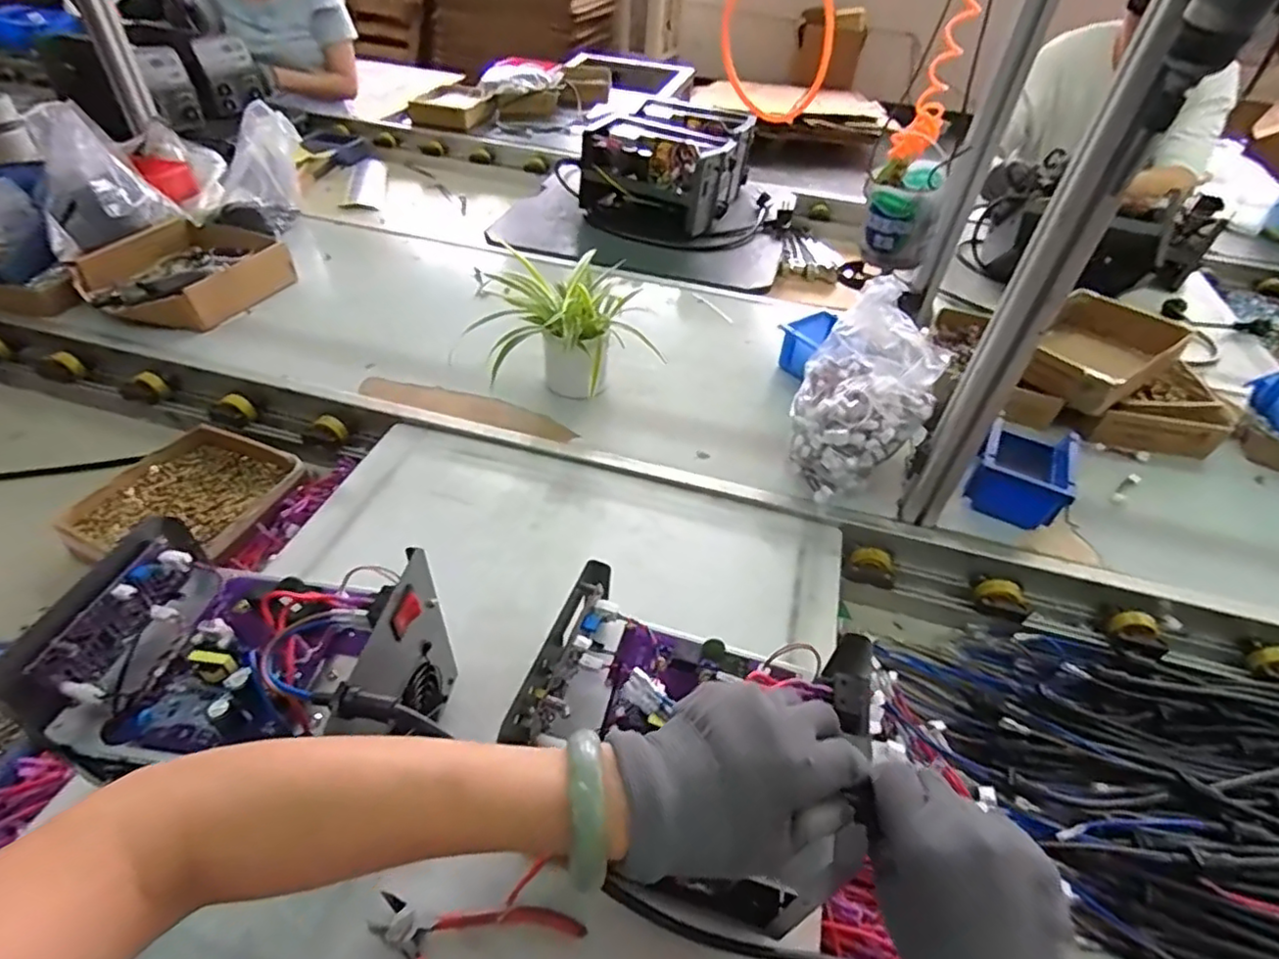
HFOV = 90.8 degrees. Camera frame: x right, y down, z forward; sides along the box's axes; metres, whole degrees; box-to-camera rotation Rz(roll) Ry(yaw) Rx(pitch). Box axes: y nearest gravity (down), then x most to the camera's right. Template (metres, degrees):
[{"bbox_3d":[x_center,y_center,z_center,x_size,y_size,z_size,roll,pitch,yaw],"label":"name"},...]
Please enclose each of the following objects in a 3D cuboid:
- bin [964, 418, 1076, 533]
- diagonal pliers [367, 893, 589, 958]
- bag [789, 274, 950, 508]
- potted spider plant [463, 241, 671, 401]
[{"bbox_3d":[0.478,-0.007,0.792,0.103,0.082,0.128,25,47,20],"label":"bin"},{"bbox_3d":[-0.124,0.332,0.429,0.136,0.012,0.109,19,46,14],"label":"diagonal pliers"},{"bbox_3d":[0.261,-0.097,0.773,0.137,0.205,0.156,-11,46,-15],"label":"bag"},{"bbox_3d":[-0.115,-0.199,0.883,0.210,0.150,0.165,-24,53,-29],"label":"potted spider plant"}]

